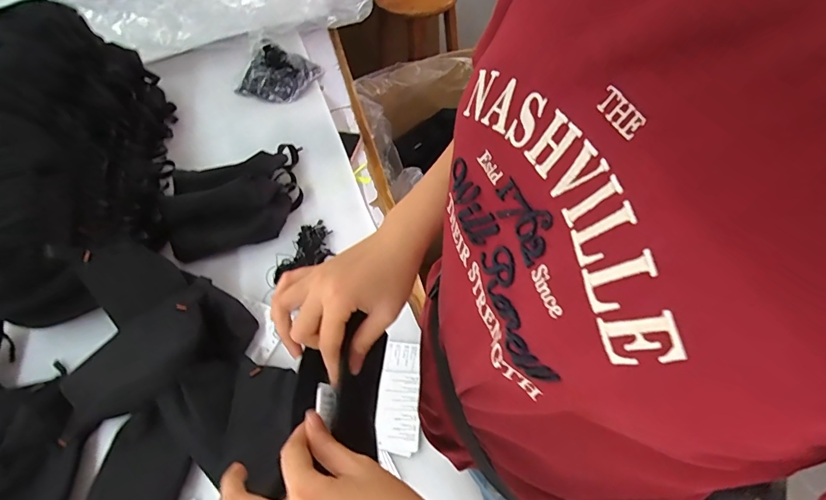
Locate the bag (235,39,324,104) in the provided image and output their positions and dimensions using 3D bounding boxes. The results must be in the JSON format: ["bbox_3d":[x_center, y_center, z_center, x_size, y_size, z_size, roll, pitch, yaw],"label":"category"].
[{"bbox_3d":[-0.277,-0.363,0.863,0.128,0.056,0.129,12,58,12],"label":"bag"}]

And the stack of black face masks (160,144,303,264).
[{"bbox_3d":[-0.281,-0.085,0.680,0.237,0.071,0.165,-29,58,-14],"label":"stack of black face masks"}]

